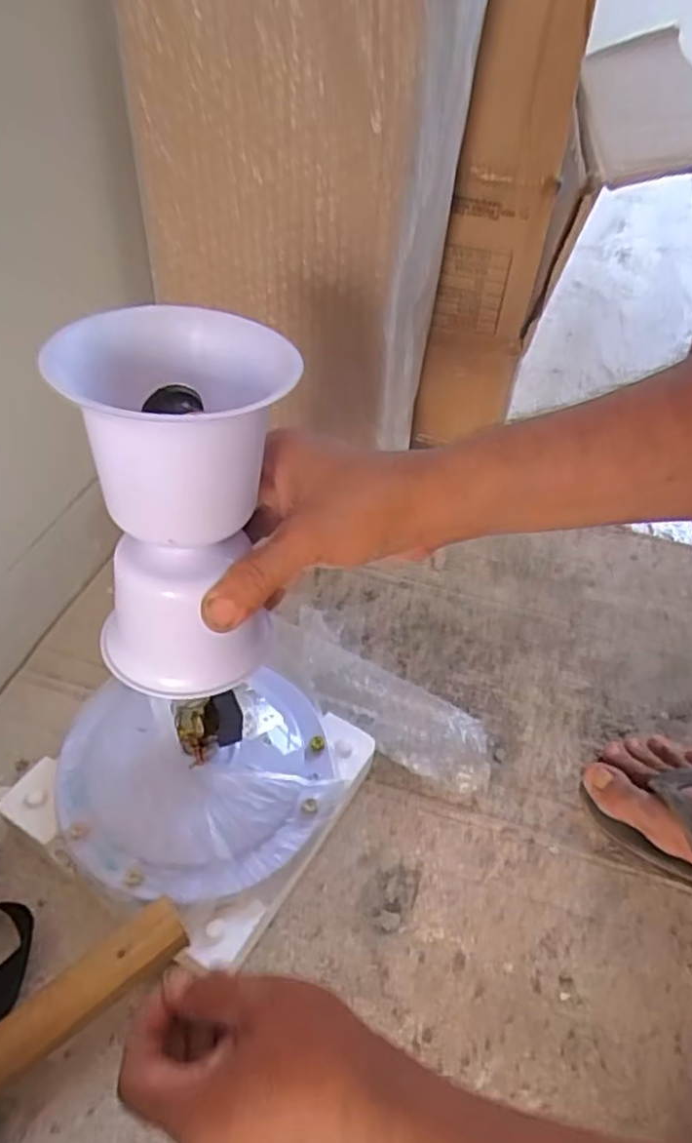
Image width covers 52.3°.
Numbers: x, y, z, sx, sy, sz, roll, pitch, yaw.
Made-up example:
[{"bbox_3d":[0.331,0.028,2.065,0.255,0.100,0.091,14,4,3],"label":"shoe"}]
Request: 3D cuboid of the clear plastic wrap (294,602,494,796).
[{"bbox_3d":[0.028,0.113,0.604,0.208,0.032,0.075,34,51,25],"label":"clear plastic wrap"}]

